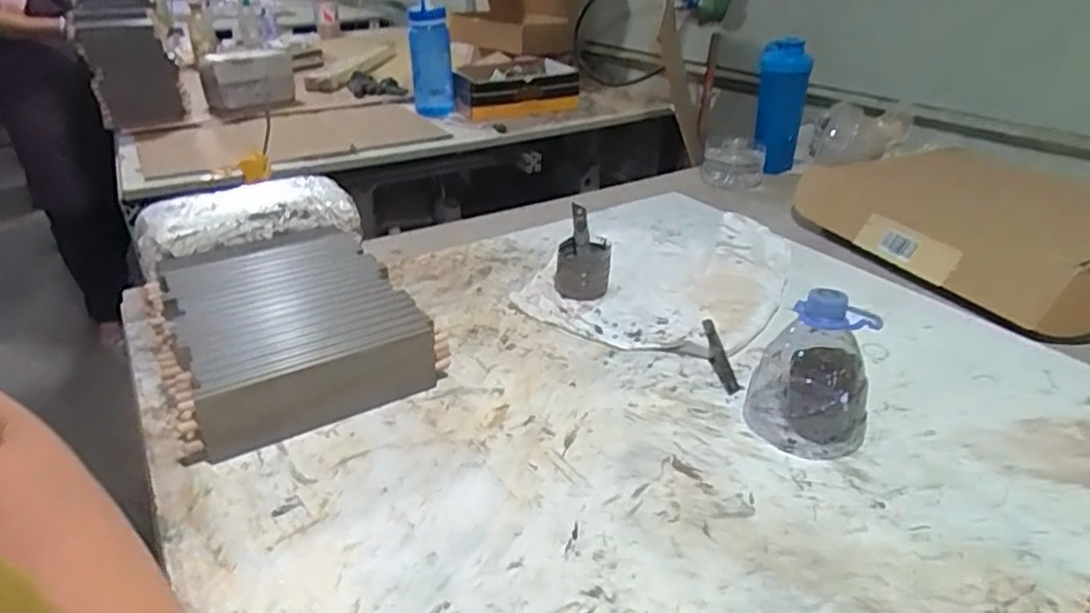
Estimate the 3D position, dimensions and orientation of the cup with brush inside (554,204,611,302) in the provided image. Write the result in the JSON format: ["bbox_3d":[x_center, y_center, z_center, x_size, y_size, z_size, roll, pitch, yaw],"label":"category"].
[{"bbox_3d":[0.045,-0.066,0.810,0.065,0.083,0.097,1,29,4],"label":"cup with brush inside"}]

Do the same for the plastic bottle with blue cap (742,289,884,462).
[{"bbox_3d":[0.223,0.050,0.562,0.094,0.127,0.081,11,31,22],"label":"plastic bottle with blue cap"}]

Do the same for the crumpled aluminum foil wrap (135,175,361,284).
[{"bbox_3d":[-0.368,-0.110,0.836,0.253,0.053,0.124,-17,33,-27],"label":"crumpled aluminum foil wrap"}]

